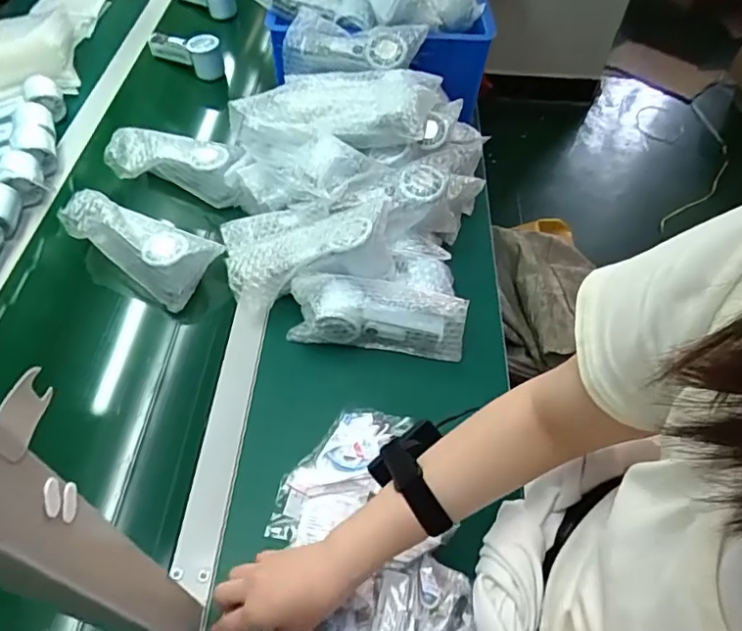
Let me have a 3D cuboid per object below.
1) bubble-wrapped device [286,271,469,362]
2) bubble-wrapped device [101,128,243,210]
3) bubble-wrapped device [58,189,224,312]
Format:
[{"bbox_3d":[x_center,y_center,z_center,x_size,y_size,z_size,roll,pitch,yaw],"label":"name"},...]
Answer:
[{"bbox_3d":[0.007,0.003,0.661,0.205,0.074,0.065,10,52,5],"label":"bubble-wrapped device"},{"bbox_3d":[-0.286,-0.225,0.821,0.195,0.061,0.066,13,52,7],"label":"bubble-wrapped device"},{"bbox_3d":[-0.297,-0.099,0.719,0.187,0.067,0.088,30,56,19],"label":"bubble-wrapped device"}]

